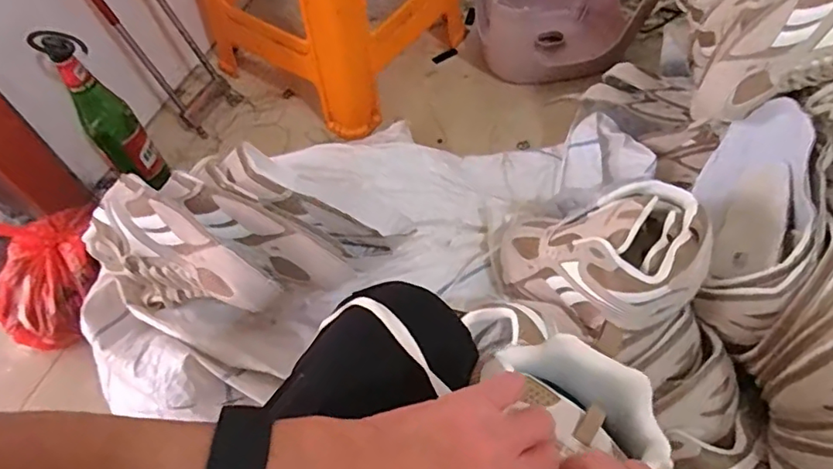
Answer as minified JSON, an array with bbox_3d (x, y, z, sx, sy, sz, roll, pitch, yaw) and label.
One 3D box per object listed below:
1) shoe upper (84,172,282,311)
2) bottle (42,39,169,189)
[{"bbox_3d":[-0.264,0.043,0.617,0.226,0.118,0.094,29,64,19],"label":"shoe upper"},{"bbox_3d":[-0.443,-0.164,0.787,0.069,0.258,0.058,-36,63,-18],"label":"bottle"}]

